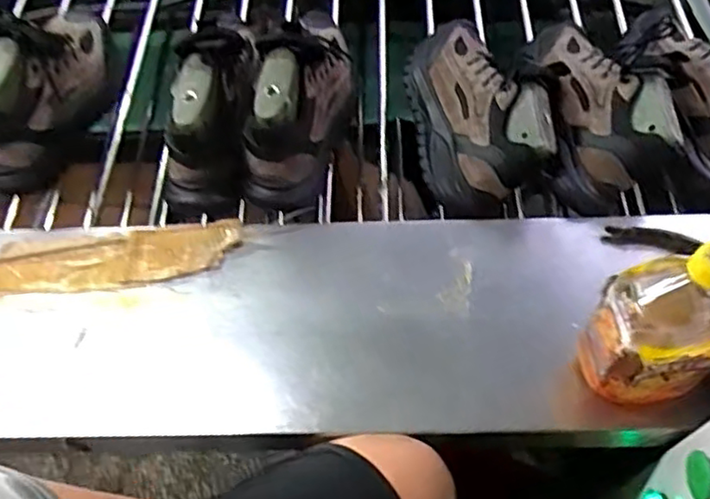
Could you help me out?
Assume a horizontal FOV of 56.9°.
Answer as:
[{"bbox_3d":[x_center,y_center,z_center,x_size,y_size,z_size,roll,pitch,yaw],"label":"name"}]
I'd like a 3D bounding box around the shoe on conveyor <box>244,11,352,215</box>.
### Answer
[{"bbox_3d":[-0.069,-0.203,0.804,0.105,0.121,0.299,6,60,6],"label":"shoe on conveyor"}]

